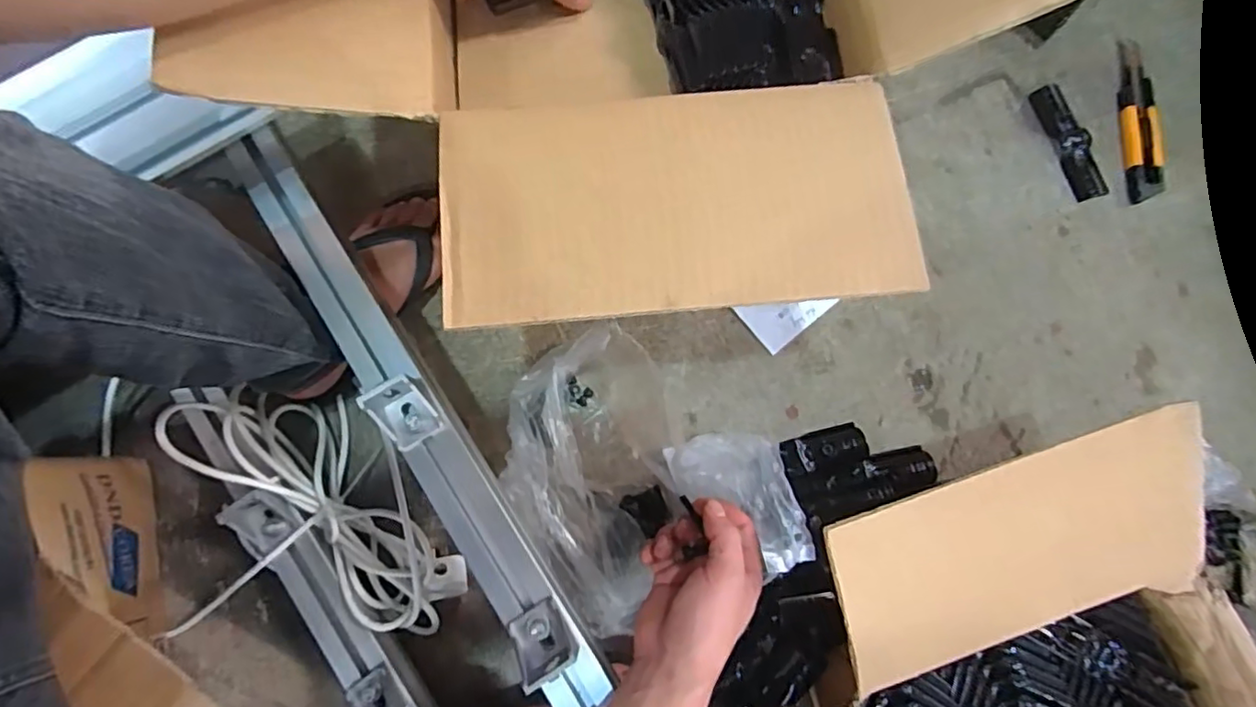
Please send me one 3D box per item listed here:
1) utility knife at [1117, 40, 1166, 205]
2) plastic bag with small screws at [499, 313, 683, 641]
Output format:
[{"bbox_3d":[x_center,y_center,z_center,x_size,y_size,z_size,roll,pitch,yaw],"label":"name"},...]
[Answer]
[{"bbox_3d":[0.546,-0.252,0.651,0.039,0.020,0.192,3,78,1],"label":"utility knife"},{"bbox_3d":[-0.030,0.107,0.545,0.138,0.076,0.250,-6,78,-1],"label":"plastic bag with small screws"}]

